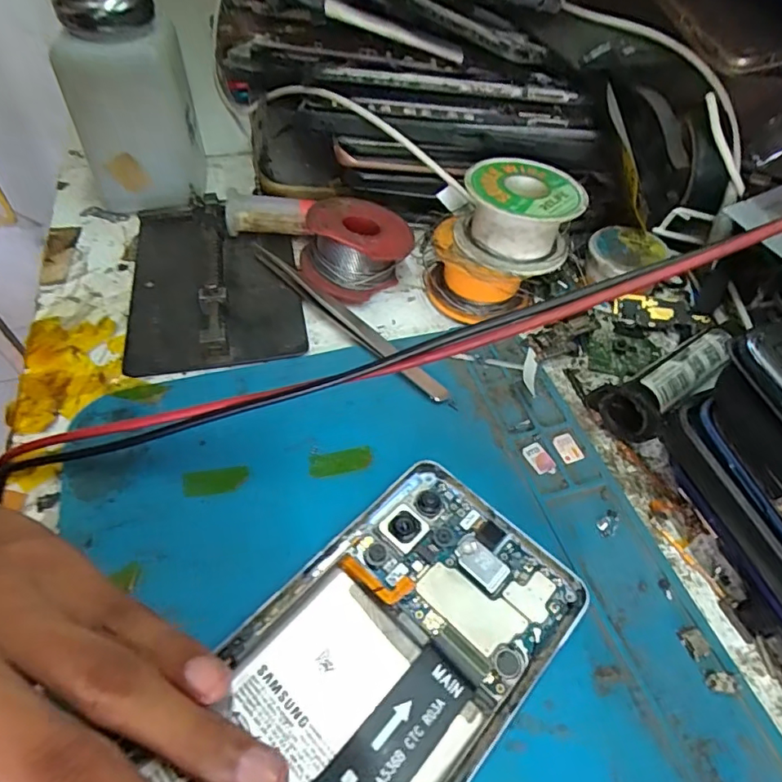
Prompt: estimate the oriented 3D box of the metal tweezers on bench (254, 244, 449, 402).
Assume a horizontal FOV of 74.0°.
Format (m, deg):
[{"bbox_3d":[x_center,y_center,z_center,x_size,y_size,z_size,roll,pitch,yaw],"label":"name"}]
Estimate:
[{"bbox_3d":[-0.024,-0.036,0.247,0.009,0.006,0.132,-36,62,-28],"label":"metal tweezers on bench"}]

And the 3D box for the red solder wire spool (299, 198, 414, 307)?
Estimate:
[{"bbox_3d":[-0.018,-0.071,0.257,0.052,0.034,0.047,0,52,-4],"label":"red solder wire spool"}]

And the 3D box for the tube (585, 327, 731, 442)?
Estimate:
[{"bbox_3d":[0.115,-0.002,0.218,0.063,0.024,0.026,-28,59,-23],"label":"tube"}]

